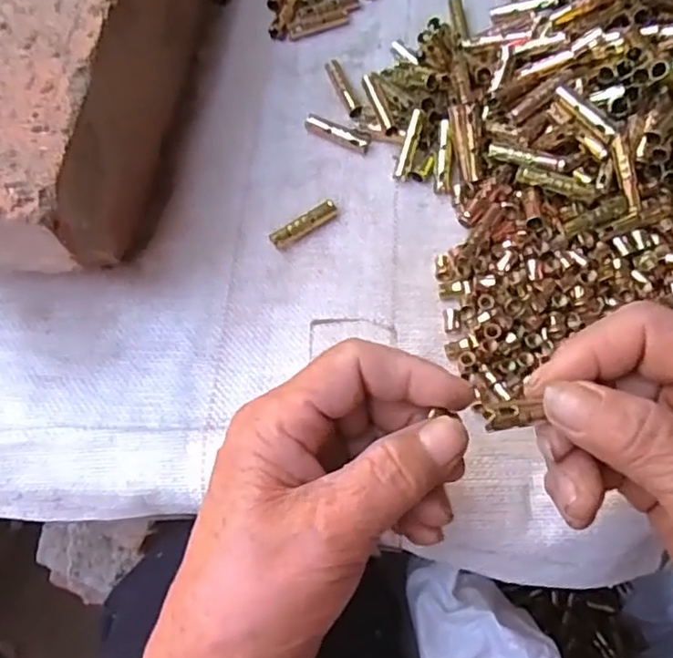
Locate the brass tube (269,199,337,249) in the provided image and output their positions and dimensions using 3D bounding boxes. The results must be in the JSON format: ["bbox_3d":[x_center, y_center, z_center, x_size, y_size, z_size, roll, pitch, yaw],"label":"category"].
[{"bbox_3d":[-0.017,-0.057,0.344,0.039,0.010,0.009,-31,73,-10],"label":"brass tube"}]

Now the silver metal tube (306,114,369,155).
[{"bbox_3d":[0.001,-0.114,0.367,0.039,0.009,0.010,22,72,8],"label":"silver metal tube"}]

